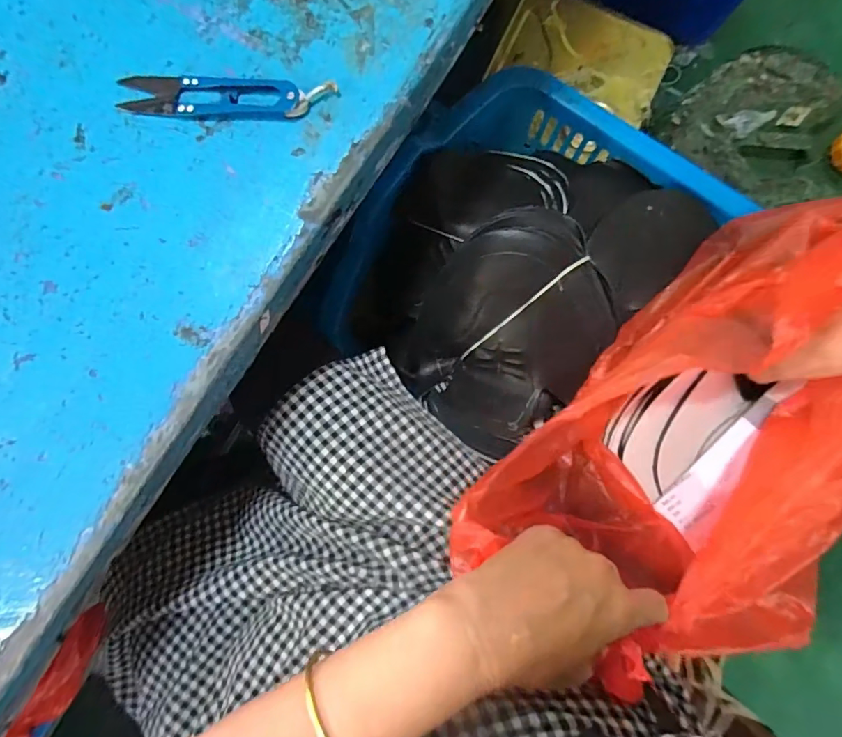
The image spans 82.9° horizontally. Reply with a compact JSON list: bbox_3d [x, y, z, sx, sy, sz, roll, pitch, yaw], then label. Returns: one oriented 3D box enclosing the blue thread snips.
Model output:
[{"bbox_3d":[-0.111,-0.155,0.270,0.121,0.010,0.023,2,87,2],"label":"blue thread snips"}]

